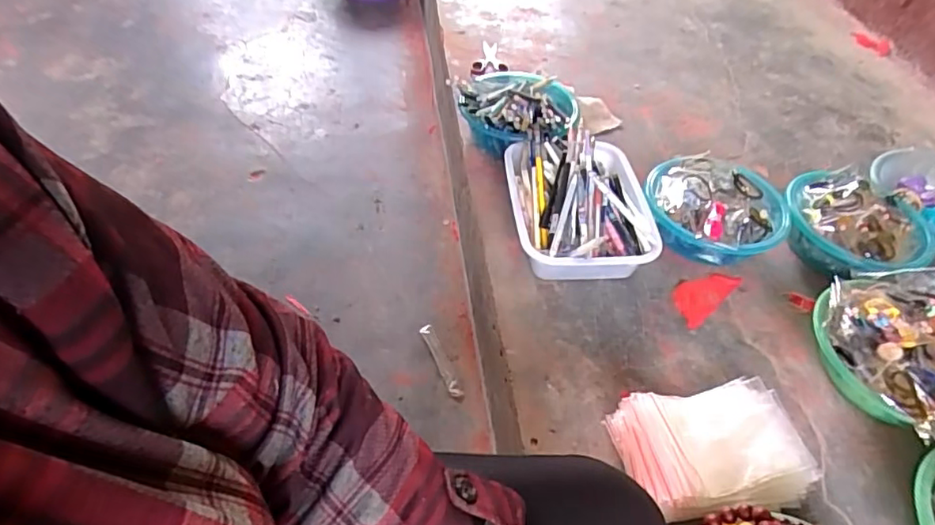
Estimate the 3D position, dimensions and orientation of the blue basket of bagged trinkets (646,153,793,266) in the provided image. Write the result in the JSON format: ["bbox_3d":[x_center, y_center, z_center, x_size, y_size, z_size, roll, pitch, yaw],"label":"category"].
[{"bbox_3d":[0.392,-0.079,0.942,0.214,0.095,0.203,21,50,12],"label":"blue basket of bagged trinkets"}]

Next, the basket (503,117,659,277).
[{"bbox_3d":[0.173,-0.100,0.928,0.208,0.113,0.285,-1,48,-7],"label":"basket"}]

